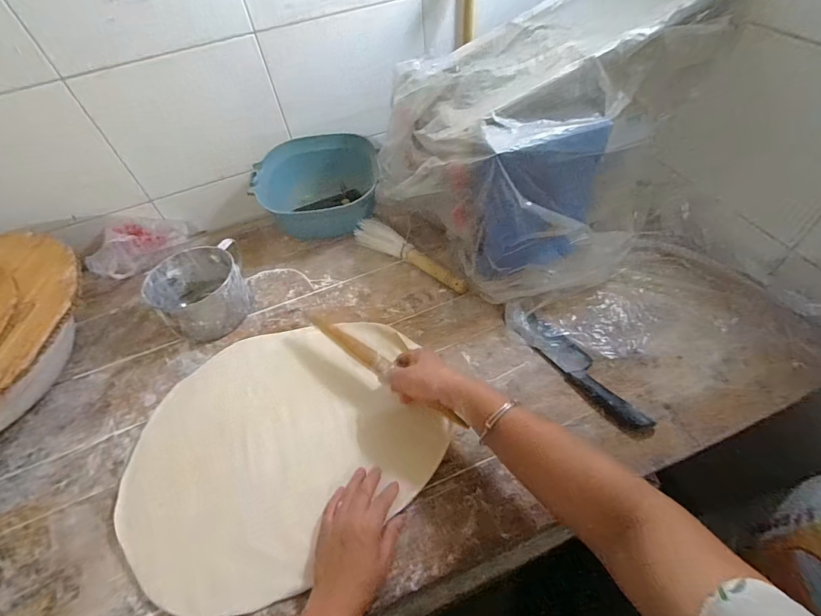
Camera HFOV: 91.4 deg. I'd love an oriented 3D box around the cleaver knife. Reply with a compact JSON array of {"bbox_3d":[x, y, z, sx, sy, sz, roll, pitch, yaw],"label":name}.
[{"bbox_3d":[0.239,0.075,0.590,0.053,0.028,0.246,-31,55,-18],"label":"cleaver knife"}]

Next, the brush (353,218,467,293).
[{"bbox_3d":[-0.002,-0.097,0.742,0.254,0.041,0.052,30,60,26],"label":"brush"}]

